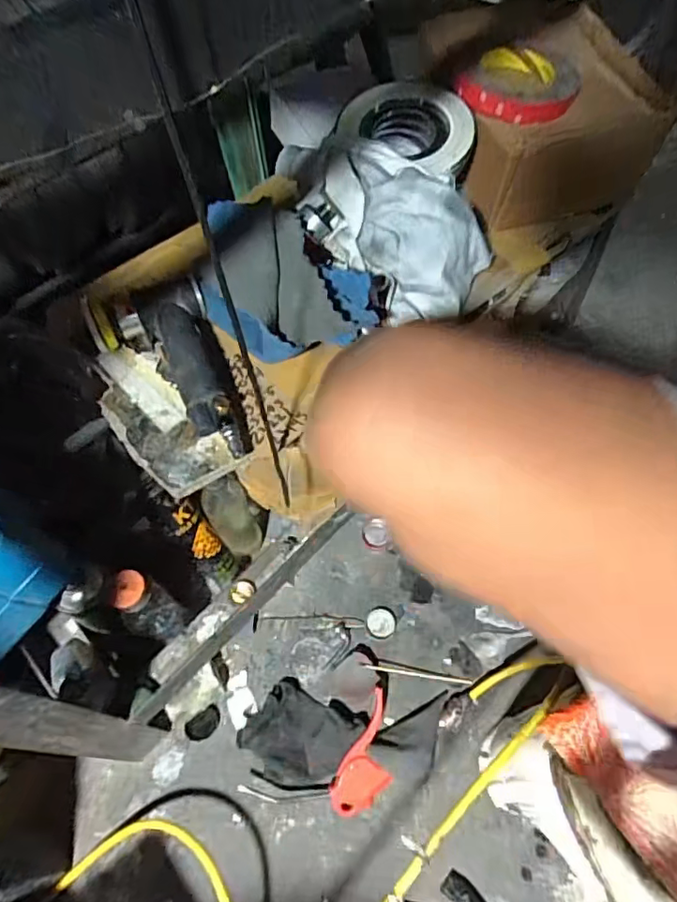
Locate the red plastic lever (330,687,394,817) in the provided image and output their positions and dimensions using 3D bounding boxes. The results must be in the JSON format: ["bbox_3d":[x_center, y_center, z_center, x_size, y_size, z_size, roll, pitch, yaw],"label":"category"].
[{"bbox_3d":[0.037,0.353,0.616,0.051,0.037,0.131,24,62,18],"label":"red plastic lever"}]

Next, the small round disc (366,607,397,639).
[{"bbox_3d":[0.056,0.227,0.707,0.038,0.004,0.041,-2,57,3],"label":"small round disc"}]

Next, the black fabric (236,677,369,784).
[{"bbox_3d":[-0.046,0.337,0.631,0.130,0.027,0.106,20,61,16],"label":"black fabric"}]

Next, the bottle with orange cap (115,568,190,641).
[{"bbox_3d":[-0.207,0.171,0.583,0.045,0.118,0.049,27,63,20],"label":"bottle with orange cap"}]

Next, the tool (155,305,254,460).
[{"bbox_3d":[-0.118,-0.060,0.466,0.047,0.034,0.147,-24,74,-11],"label":"tool"}]

